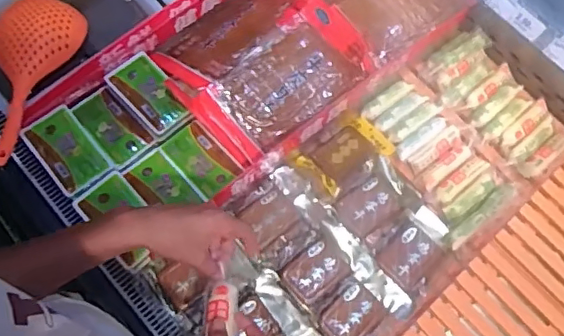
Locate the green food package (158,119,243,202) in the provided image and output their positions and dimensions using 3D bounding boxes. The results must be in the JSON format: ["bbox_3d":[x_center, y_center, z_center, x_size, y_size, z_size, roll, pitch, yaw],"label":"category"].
[{"bbox_3d":[-0.142,-0.015,0.967,0.082,0.017,0.131,-42,76,-16],"label":"green food package"}]

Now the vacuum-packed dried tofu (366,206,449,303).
[{"bbox_3d":[0.224,0.138,0.968,0.138,0.032,0.117,-42,76,-16],"label":"vacuum-packed dried tofu"}]

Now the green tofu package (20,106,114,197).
[{"bbox_3d":[-0.361,-0.029,0.929,0.089,0.026,0.140,-38,77,-18],"label":"green tofu package"}]

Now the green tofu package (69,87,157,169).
[{"bbox_3d":[-0.294,-0.069,0.976,0.080,0.036,0.148,-37,76,-17],"label":"green tofu package"}]

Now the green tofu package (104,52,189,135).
[{"bbox_3d":[-0.235,-0.128,0.985,0.079,0.038,0.137,-38,77,-18],"label":"green tofu package"}]

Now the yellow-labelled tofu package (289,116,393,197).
[{"bbox_3d":[0.116,-0.029,1.032,0.166,0.022,0.106,-36,75,-15],"label":"yellow-labelled tofu package"}]

